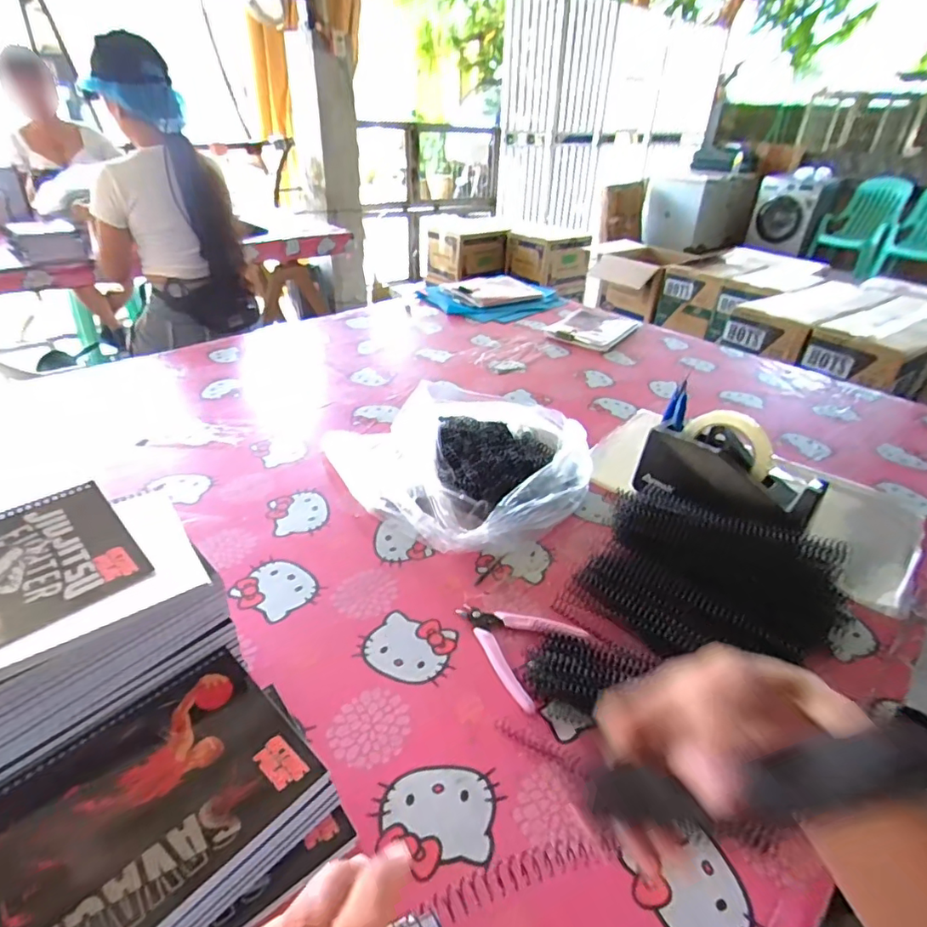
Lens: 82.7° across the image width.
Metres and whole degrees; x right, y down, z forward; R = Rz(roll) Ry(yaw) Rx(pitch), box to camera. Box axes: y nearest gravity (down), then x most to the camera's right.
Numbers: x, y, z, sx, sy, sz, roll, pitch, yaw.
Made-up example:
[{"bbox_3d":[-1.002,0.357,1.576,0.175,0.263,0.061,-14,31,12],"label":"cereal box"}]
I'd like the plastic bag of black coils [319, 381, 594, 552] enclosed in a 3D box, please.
[{"bbox_3d":[-0.005,-0.023,0.737,0.357,0.068,0.317,26,40,29],"label":"plastic bag of black coils"}]

